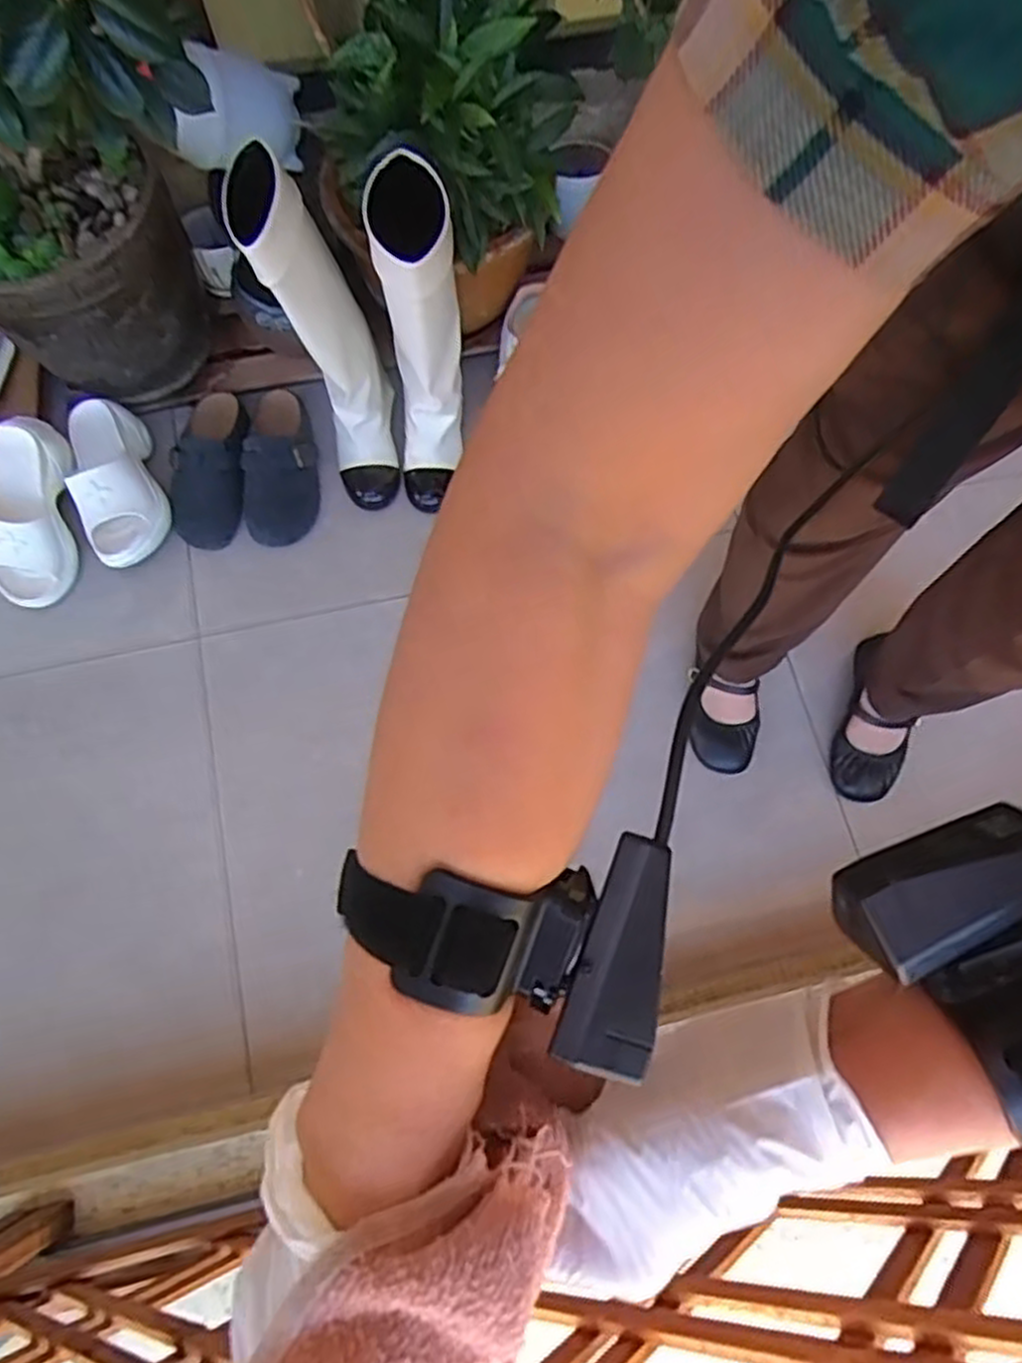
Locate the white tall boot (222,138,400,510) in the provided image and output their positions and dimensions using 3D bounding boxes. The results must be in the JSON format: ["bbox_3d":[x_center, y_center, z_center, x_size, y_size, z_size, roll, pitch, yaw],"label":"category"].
[{"bbox_3d":[-0.228,-0.425,0.954,0.124,0.388,0.233,-17,74,-7],"label":"white tall boot"}]

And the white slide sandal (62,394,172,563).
[{"bbox_3d":[-0.544,-0.281,1.050,0.100,0.090,0.222,-18,74,-7],"label":"white slide sandal"}]

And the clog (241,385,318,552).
[{"bbox_3d":[-0.322,-0.318,1.087,0.093,0.076,0.234,3,72,0],"label":"clog"}]

